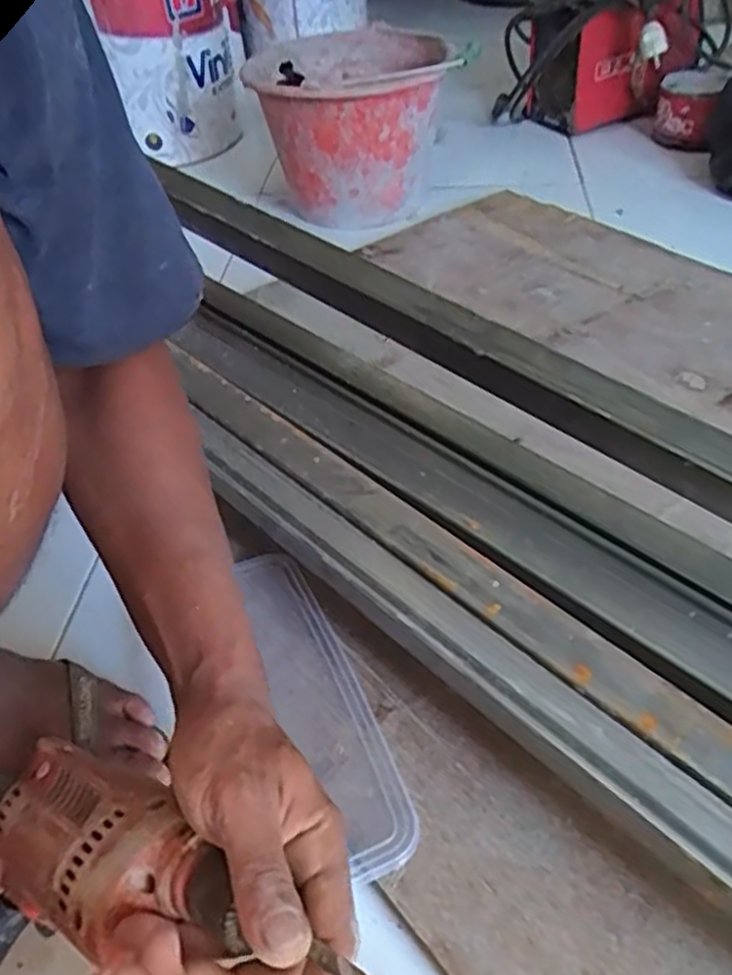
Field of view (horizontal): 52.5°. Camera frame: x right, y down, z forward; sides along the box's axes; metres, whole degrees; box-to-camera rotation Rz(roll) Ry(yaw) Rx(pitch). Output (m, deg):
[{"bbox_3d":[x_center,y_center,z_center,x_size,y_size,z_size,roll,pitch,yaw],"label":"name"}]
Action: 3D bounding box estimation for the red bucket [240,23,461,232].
[{"bbox_3d":[-0.021,-0.511,1.048,0.234,0.189,0.255,-3,44,3],"label":"red bucket"}]

